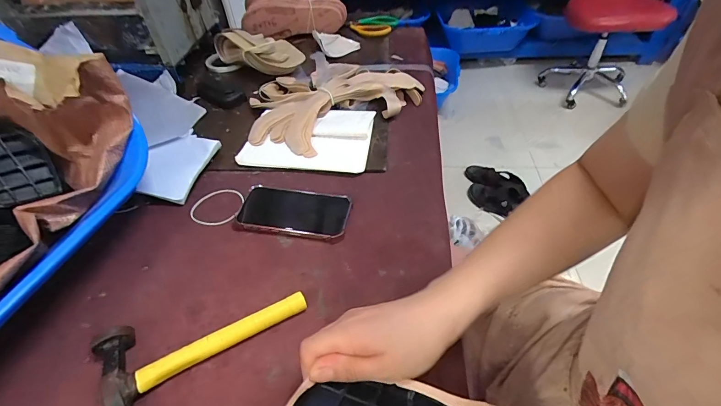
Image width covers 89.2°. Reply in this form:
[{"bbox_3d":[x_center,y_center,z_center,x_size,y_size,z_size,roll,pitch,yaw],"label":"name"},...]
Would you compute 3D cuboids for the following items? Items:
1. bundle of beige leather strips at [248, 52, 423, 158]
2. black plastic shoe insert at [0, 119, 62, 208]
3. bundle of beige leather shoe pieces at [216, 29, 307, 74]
[{"bbox_3d":[-0.064,-0.205,0.681,0.333,0.045,0.251,-28,51,-23],"label":"bundle of beige leather strips"},{"bbox_3d":[-0.449,-0.055,0.461,0.083,0.017,0.117,-28,91,-33],"label":"black plastic shoe insert"},{"bbox_3d":[-0.214,-0.328,0.776,0.197,0.051,0.105,28,54,28],"label":"bundle of beige leather shoe pieces"}]

